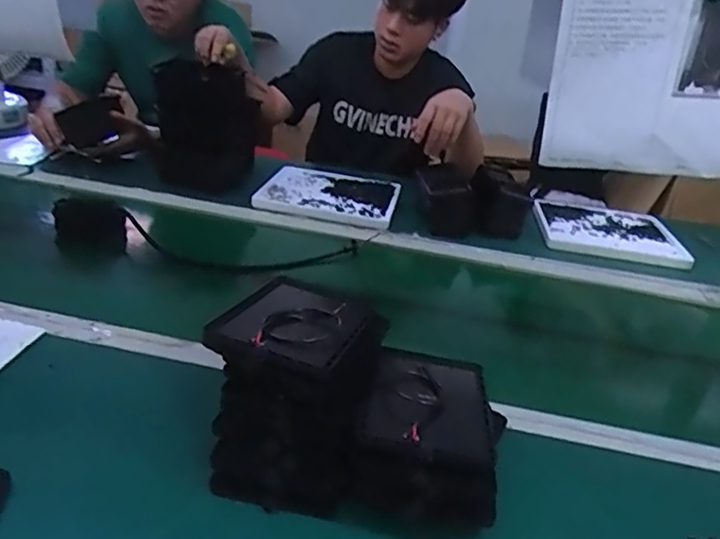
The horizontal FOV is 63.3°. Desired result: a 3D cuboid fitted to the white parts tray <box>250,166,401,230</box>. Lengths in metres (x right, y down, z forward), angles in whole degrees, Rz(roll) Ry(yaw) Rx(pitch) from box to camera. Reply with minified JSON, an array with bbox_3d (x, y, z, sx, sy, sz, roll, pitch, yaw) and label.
[{"bbox_3d":[-0.060,-0.171,1.248,0.273,0.018,0.272,10,27,5],"label":"white parts tray"}]

